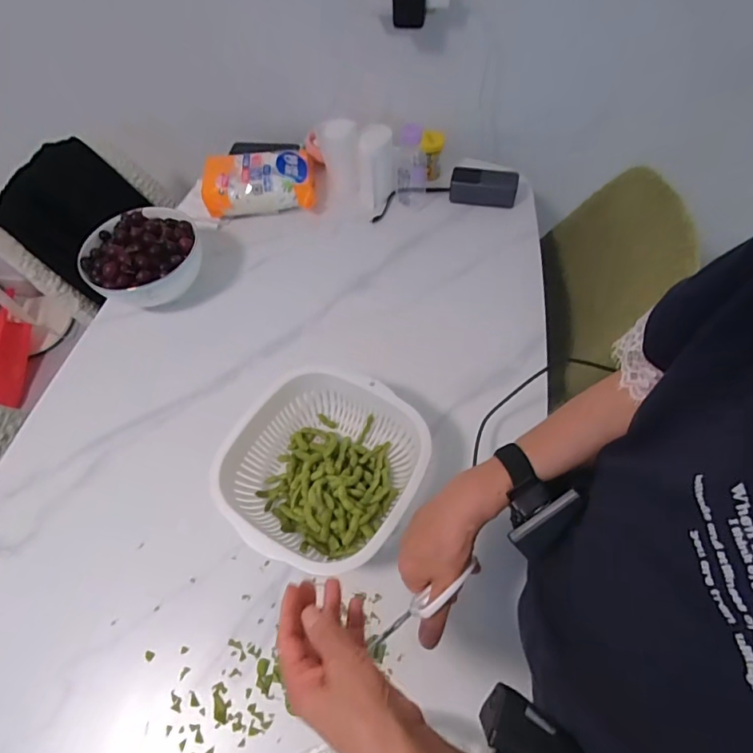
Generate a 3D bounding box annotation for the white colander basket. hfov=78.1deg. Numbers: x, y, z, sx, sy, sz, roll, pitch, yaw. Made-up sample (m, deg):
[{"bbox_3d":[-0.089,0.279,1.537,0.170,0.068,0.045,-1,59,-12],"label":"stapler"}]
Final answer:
[{"bbox_3d":[-0.065,0.126,0.621,0.231,0.099,0.245,29,64,18],"label":"white colander basket"}]

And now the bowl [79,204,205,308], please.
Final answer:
[{"bbox_3d":[-0.413,-0.201,0.846,0.192,0.118,0.205,-2,58,3],"label":"bowl"}]

